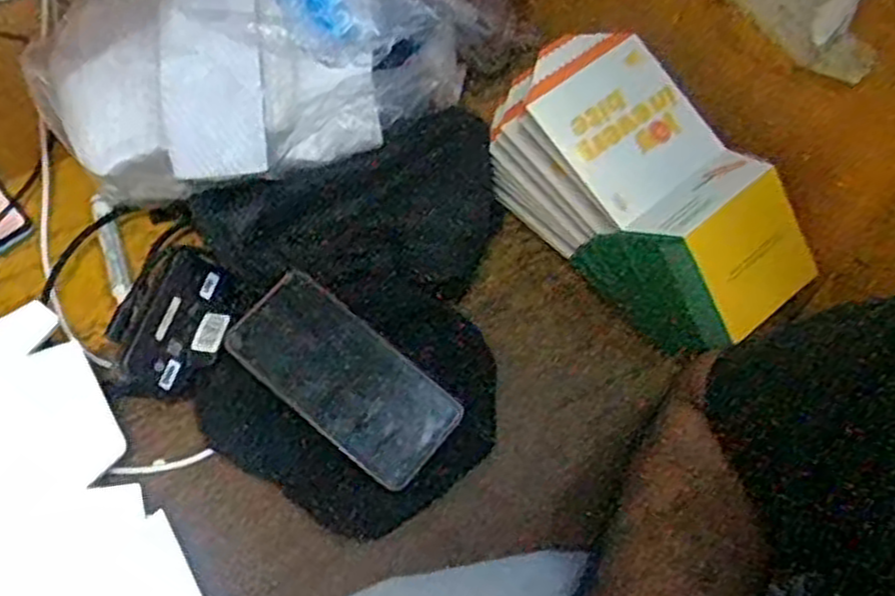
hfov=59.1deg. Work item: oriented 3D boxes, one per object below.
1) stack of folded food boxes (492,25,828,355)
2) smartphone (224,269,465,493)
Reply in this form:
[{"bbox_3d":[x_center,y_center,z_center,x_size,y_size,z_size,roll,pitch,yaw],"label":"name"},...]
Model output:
[{"bbox_3d":[0.142,-0.072,0.583,0.118,0.120,0.237,-34,67,-20],"label":"stack of folded food boxes"},{"bbox_3d":[-0.071,0.055,0.548,0.160,0.007,0.078,40,70,6],"label":"smartphone"}]

